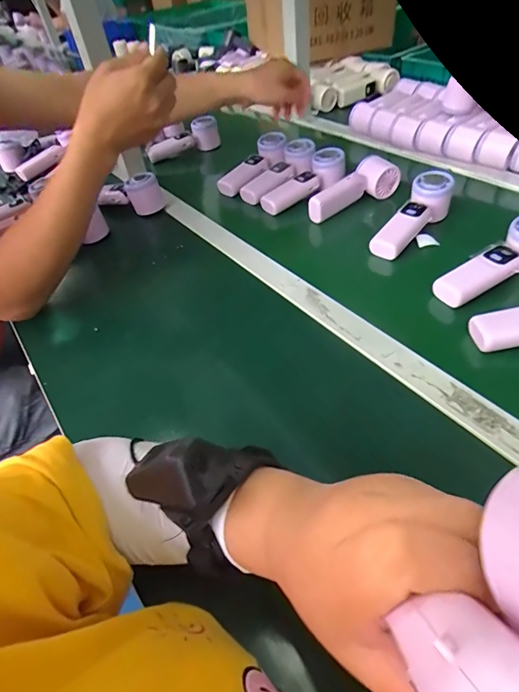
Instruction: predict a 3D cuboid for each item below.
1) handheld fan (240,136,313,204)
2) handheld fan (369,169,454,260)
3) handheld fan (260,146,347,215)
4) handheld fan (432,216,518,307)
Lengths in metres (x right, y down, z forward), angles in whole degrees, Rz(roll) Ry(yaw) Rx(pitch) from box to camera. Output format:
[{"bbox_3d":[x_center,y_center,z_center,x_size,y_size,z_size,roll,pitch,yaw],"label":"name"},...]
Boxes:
[{"bbox_3d":[0.038,-0.307,0.719,0.165,0.038,0.050,-41,49,-5],"label":"handheld fan"},{"bbox_3d":[0.220,-0.183,0.580,0.050,0.047,0.168,30,69,33],"label":"handheld fan"},{"bbox_3d":[0.074,-0.277,0.684,0.167,0.041,0.045,-36,49,-9],"label":"handheld fan"},{"bbox_3d":[0.288,-0.097,0.492,0.169,0.048,0.049,-31,47,-5],"label":"handheld fan"}]

